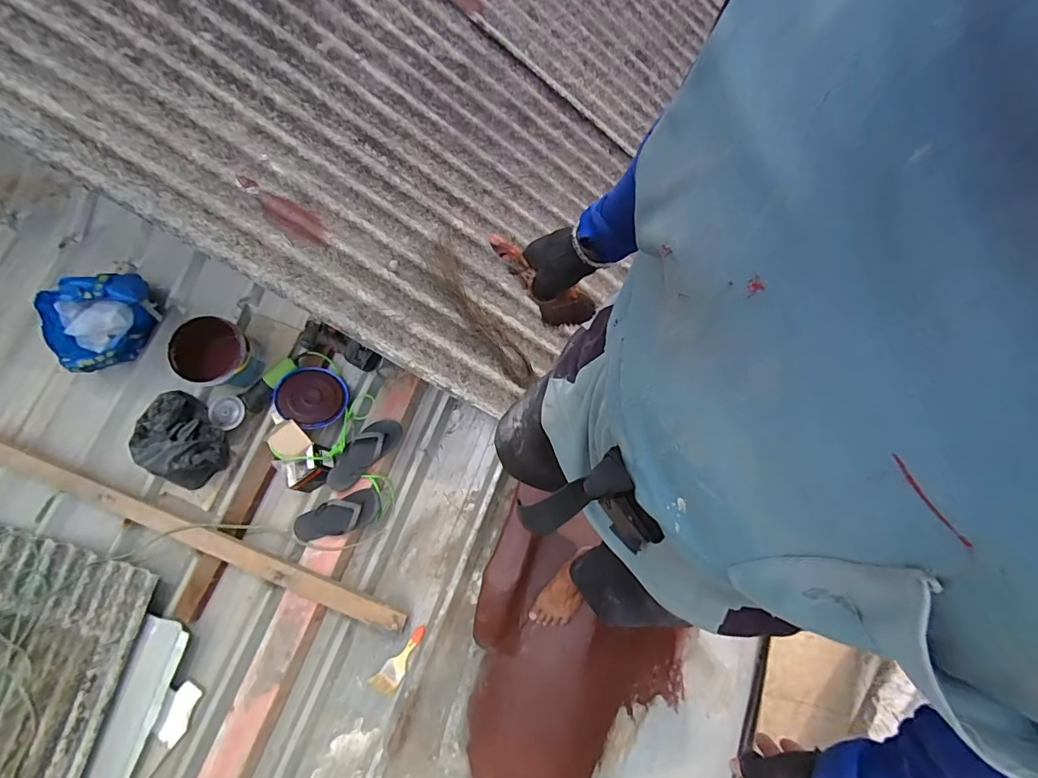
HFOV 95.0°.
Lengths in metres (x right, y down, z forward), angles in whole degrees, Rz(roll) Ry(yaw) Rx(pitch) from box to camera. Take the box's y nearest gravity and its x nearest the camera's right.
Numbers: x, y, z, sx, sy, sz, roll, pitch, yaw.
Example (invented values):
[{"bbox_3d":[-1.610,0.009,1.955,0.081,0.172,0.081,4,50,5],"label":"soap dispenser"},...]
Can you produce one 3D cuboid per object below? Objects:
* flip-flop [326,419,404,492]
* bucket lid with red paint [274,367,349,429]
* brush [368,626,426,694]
[{"bbox_3d":[-0.466,0.188,1.413,0.260,0.066,0.108,-40,73,-16],"label":"flip-flop"},{"bbox_3d":[-0.650,0.018,1.488,0.202,0.045,0.197,41,72,16],"label":"bucket lid with red paint"},{"bbox_3d":[-0.338,0.777,1.366,0.070,0.009,0.206,36,84,14],"label":"brush"}]

